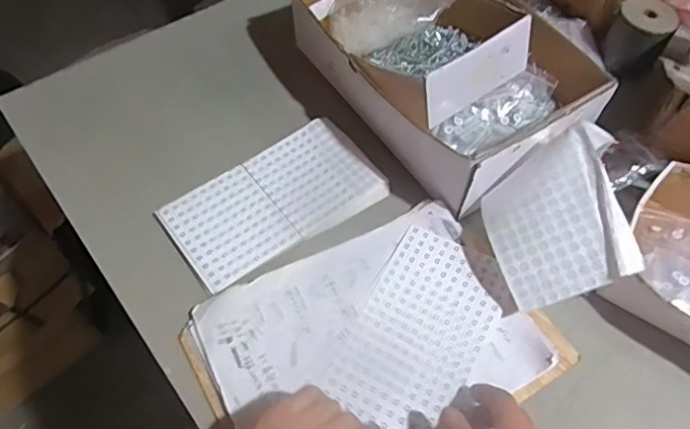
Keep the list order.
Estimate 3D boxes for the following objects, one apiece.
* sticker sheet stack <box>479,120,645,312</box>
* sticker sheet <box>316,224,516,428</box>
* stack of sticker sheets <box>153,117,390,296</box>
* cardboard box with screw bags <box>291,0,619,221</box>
[{"bbox_3d":[0.205,0.003,0.540,0.134,0.019,0.146,-24,68,19],"label":"sticker sheet stack"},{"bbox_3d":[0.071,0.119,0.535,0.125,0.010,0.222,28,60,15],"label":"sticker sheet"},{"bbox_3d":[-0.075,-0.017,0.621,0.232,0.014,0.127,-33,64,-21],"label":"stack of sticker sheets"},{"bbox_3d":[0.120,-0.191,0.668,0.237,0.123,0.338,-31,63,-20],"label":"cardboard box with screw bags"}]

